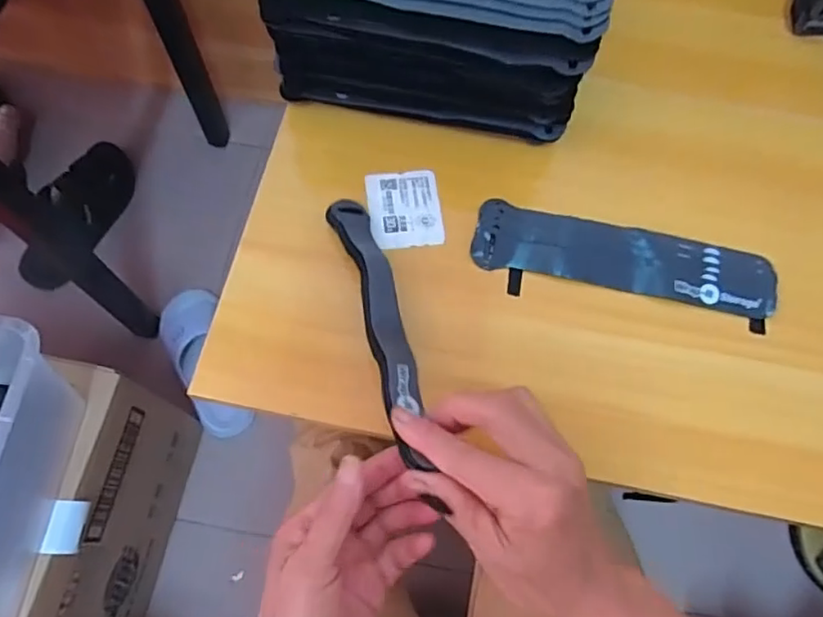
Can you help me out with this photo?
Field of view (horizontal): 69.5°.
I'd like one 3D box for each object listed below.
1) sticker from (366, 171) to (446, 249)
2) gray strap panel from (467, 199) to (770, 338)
[{"bbox_3d":[-0.004,-0.068,0.408,0.049,0.004,0.059,-6,70,-5],"label":"sticker"},{"bbox_3d":[0.141,-0.029,0.395,0.197,0.008,0.055,11,70,2],"label":"gray strap panel"}]

